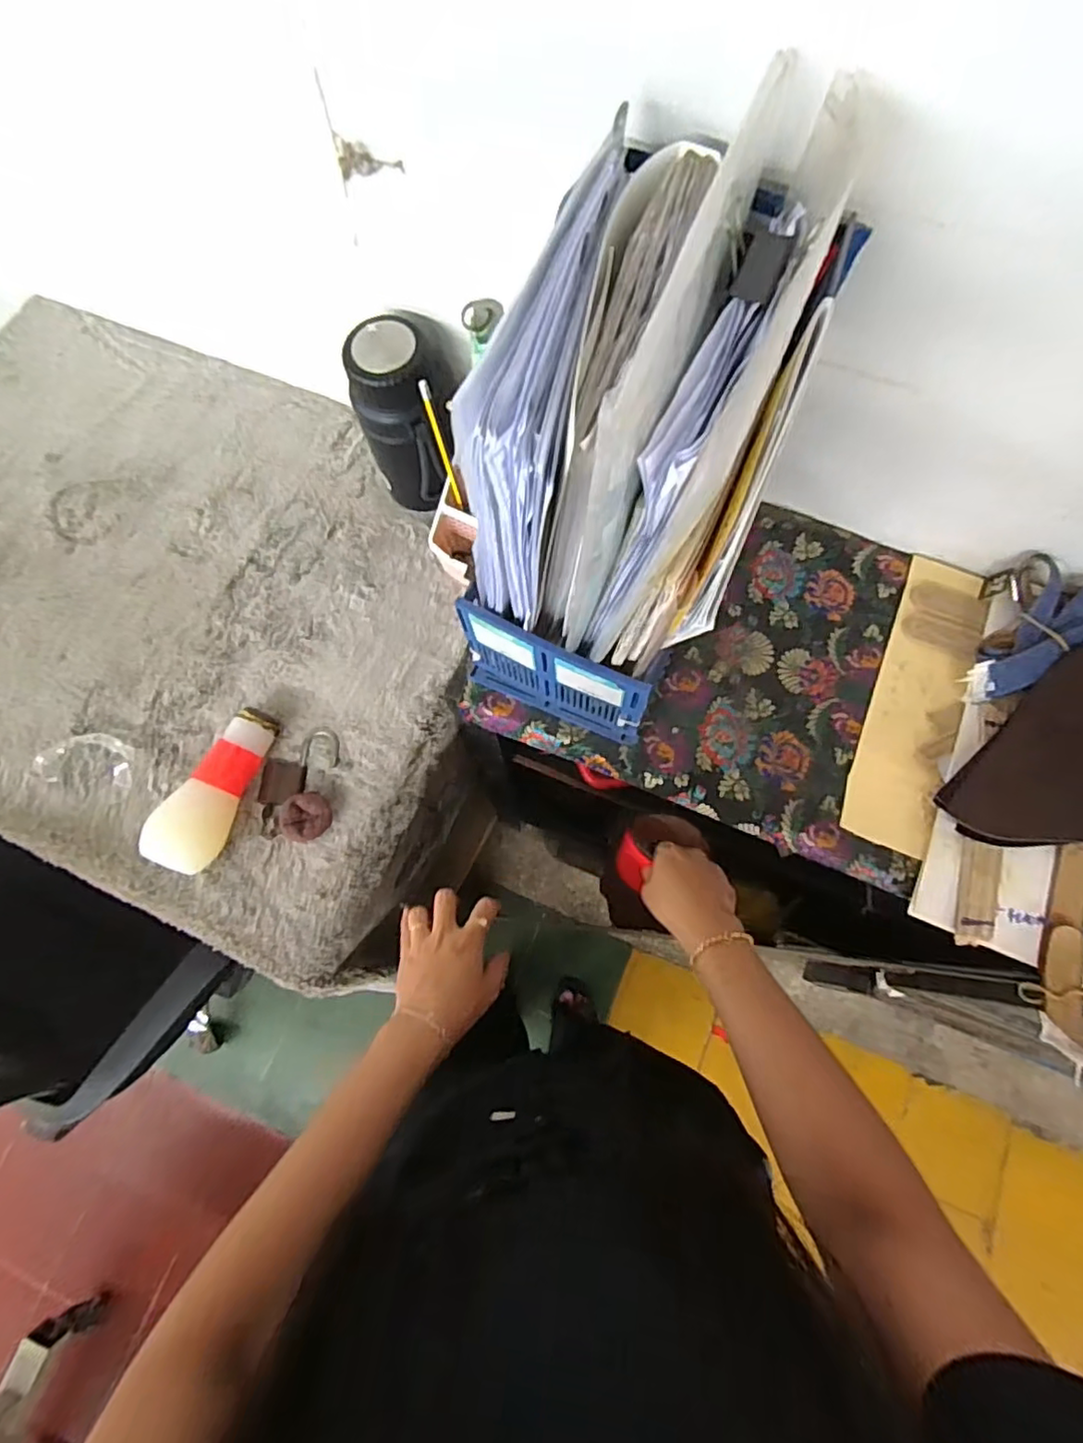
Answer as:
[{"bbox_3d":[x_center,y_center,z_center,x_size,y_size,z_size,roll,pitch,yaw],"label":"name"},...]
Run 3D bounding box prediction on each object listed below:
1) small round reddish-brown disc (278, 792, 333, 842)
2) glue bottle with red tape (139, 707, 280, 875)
[{"bbox_3d":[-0.245,0.099,0.652,0.046,0.026,0.051,28,76,8],"label":"small round reddish-brown disc"},{"bbox_3d":[-0.334,0.068,0.646,0.065,0.052,0.174,26,75,8],"label":"glue bottle with red tape"}]

